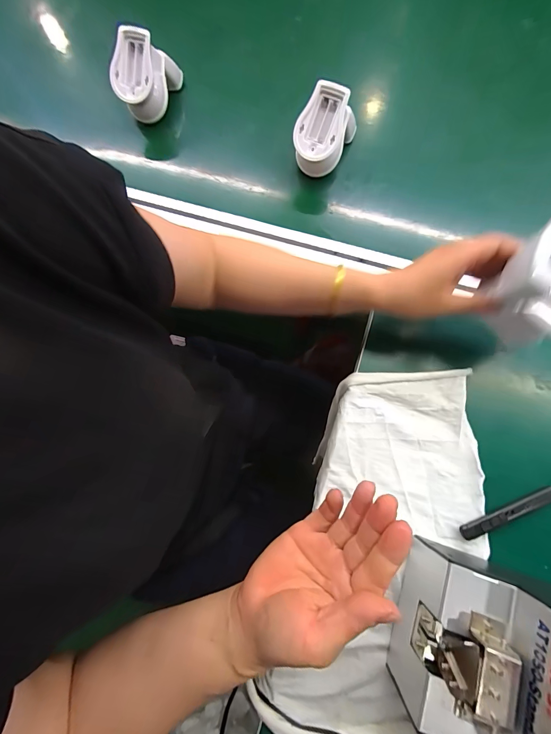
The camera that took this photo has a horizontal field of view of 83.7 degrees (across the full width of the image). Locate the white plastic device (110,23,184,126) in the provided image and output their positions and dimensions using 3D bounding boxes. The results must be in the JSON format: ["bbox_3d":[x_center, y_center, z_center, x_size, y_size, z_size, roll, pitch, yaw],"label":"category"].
[{"bbox_3d":[-0.192,-0.432,0.452,0.055,0.075,0.102,16,77,5],"label":"white plastic device"}]

